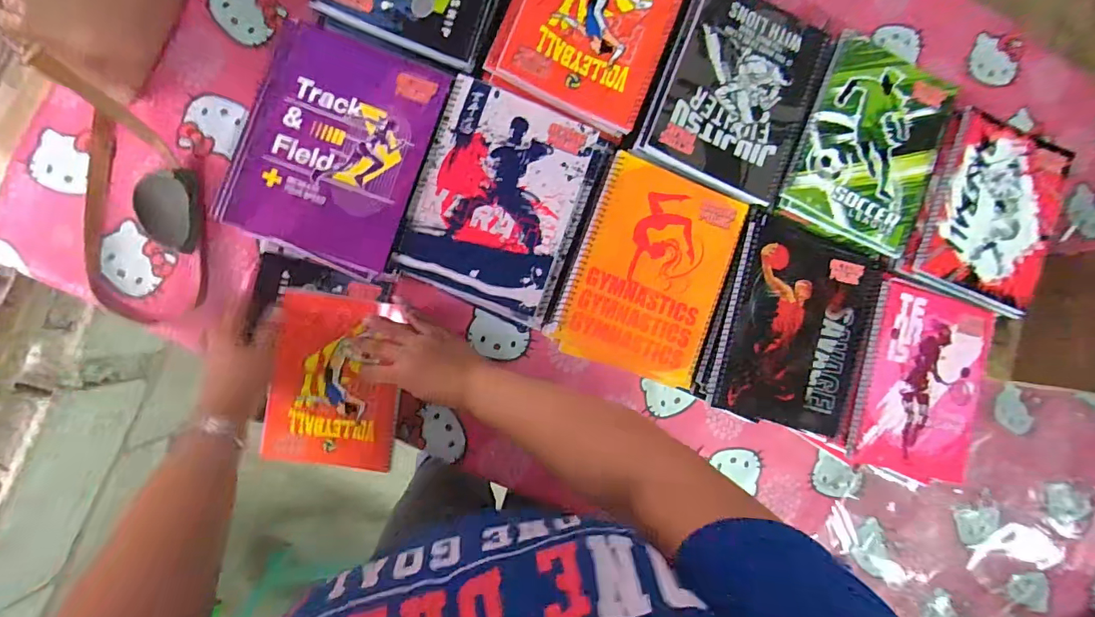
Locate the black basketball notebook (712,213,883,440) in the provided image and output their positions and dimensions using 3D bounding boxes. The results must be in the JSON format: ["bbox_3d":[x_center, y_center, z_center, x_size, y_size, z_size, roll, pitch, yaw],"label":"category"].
[{"bbox_3d":[0.274,0.017,0.508,0.162,0.008,0.218,14,89,-6],"label":"black basketball notebook"}]

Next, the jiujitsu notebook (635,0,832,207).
[{"bbox_3d":[0.200,-0.229,0.495,0.157,0.009,0.200,22,88,-6],"label":"jiujitsu notebook"}]

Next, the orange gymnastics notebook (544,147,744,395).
[{"bbox_3d":[0.109,-0.038,0.489,0.162,0.011,0.206,18,88,-6],"label":"orange gymnastics notebook"}]

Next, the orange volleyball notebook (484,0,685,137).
[{"bbox_3d":[0.048,-0.301,0.483,0.162,0.009,0.210,22,88,-6],"label":"orange volleyball notebook"}]

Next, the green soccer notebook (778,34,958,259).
[{"bbox_3d":[0.353,-0.178,0.513,0.154,0.010,0.201,21,88,-6],"label":"green soccer notebook"}]

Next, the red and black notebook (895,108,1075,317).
[{"bbox_3d":[0.501,-0.110,0.535,0.150,0.021,0.198,23,88,-6],"label":"red and black notebook"}]

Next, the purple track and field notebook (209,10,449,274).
[{"bbox_3d":[-0.196,-0.150,0.440,0.158,0.013,0.203,19,88,-6],"label":"purple track and field notebook"}]

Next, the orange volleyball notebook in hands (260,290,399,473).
[{"bbox_3d":[-0.245,0.087,0.557,0.141,0.016,0.196,9,89,-6],"label":"orange volleyball notebook in hands"}]

